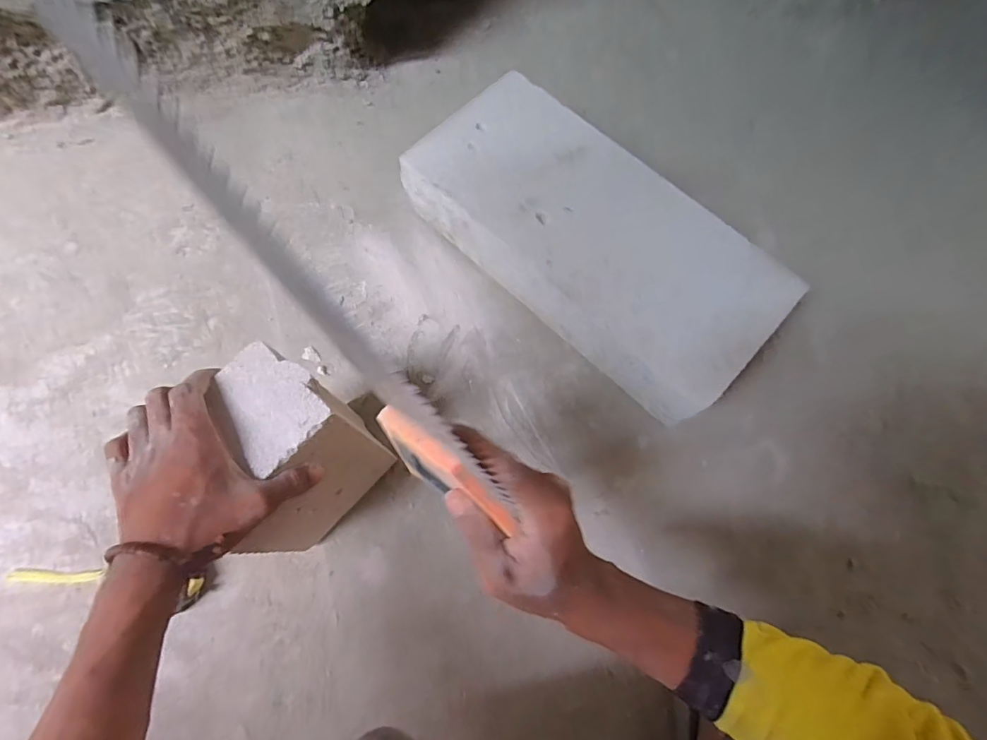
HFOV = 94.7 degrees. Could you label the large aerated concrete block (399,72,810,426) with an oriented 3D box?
[{"bbox_3d":[0.121,-0.161,0.576,0.450,0.110,0.208,43,76,10],"label":"large aerated concrete block"}]

